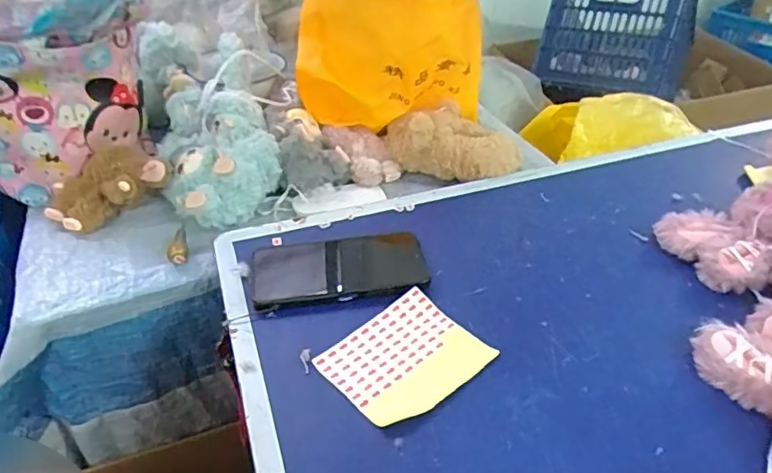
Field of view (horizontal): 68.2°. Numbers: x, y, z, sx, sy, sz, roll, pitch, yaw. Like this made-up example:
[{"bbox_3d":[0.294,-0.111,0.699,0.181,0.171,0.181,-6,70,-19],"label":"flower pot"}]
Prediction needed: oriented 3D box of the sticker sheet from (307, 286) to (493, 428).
[{"bbox_3d":[0.017,0.100,0.471,0.118,0.015,0.095,-28,46,-31],"label":"sticker sheet"}]

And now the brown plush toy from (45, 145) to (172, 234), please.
[{"bbox_3d":[-0.322,-0.057,0.652,0.124,0.062,0.086,-31,47,-33],"label":"brown plush toy"}]

